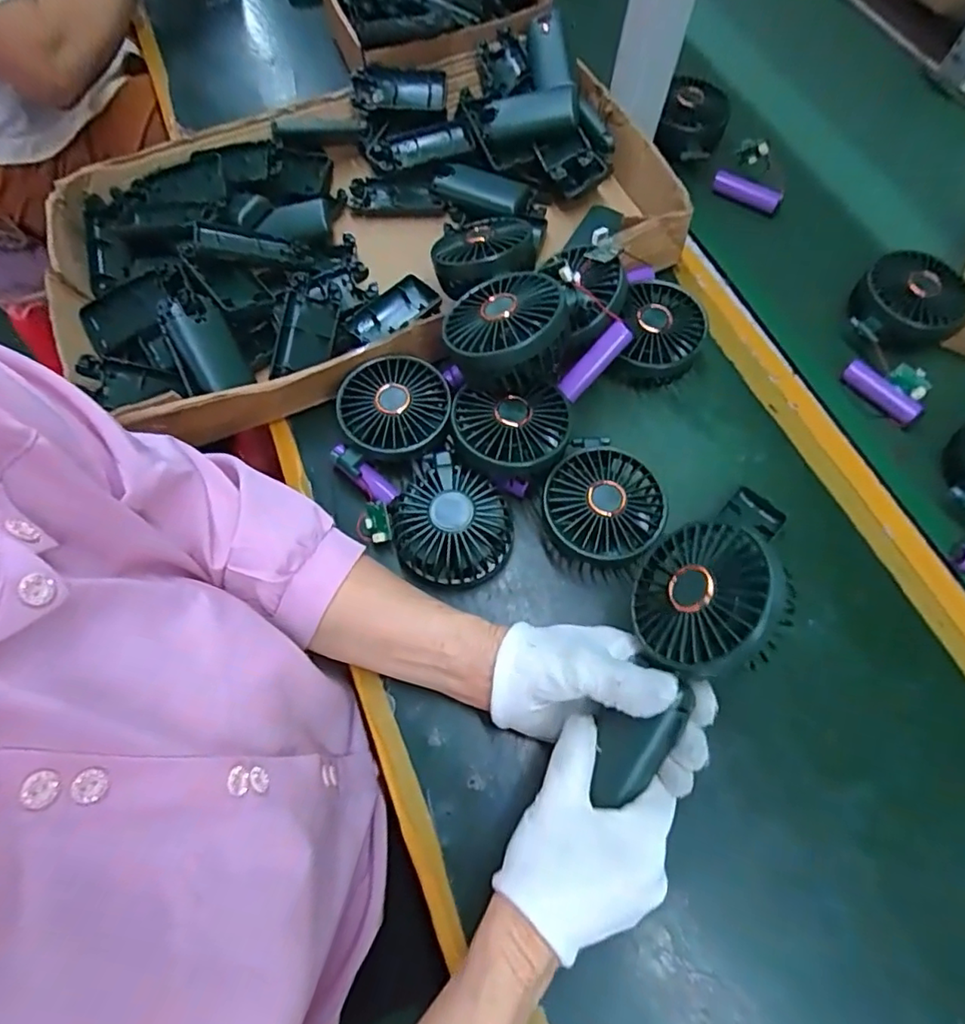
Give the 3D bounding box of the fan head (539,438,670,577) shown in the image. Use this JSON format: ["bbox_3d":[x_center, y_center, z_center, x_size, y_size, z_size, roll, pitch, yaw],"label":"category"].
[{"bbox_3d":[0.089,-0.002,0.432,0.085,0.050,0.089,0,67,-1],"label":"fan head"}]

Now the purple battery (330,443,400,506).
[{"bbox_3d":[-0.093,-0.031,0.452,0.064,0.019,0.021,41,72,2],"label":"purple battery"}]

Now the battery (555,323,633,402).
[{"bbox_3d":[0.083,-0.113,0.432,0.065,0.020,0.019,-47,70,10],"label":"battery"}]

